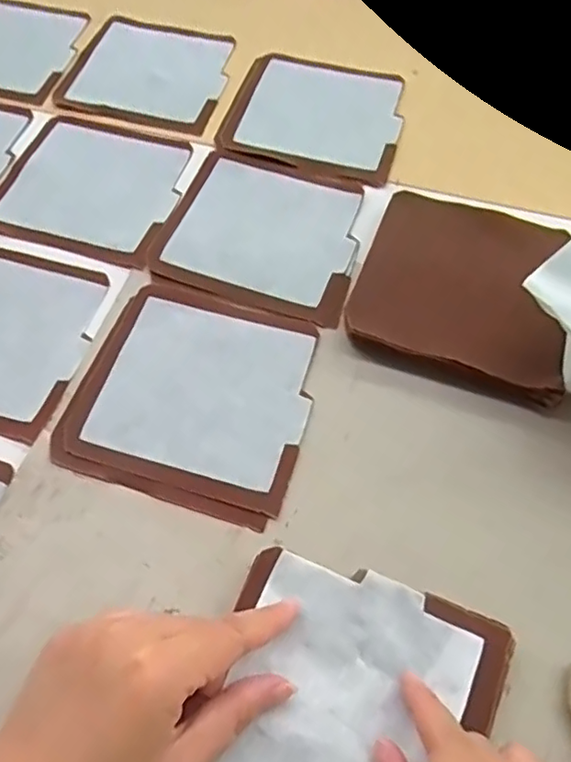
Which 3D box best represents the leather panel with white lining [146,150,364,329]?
[{"bbox_3d":[-0.014,-0.108,0.429,0.139,0.005,0.122,18,64,10],"label":"leather panel with white lining"}]

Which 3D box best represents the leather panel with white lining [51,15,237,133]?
[{"bbox_3d":[-0.115,-0.266,0.508,0.129,0.009,0.122,13,63,6],"label":"leather panel with white lining"}]

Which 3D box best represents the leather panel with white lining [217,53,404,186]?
[{"bbox_3d":[0.027,-0.219,0.489,0.136,0.005,0.122,16,63,8],"label":"leather panel with white lining"}]

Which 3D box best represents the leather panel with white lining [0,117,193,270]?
[{"bbox_3d":[-0.146,-0.148,0.447,0.129,0.008,0.113,17,63,9],"label":"leather panel with white lining"}]

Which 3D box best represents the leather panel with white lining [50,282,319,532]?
[{"bbox_3d":[-0.054,0.006,0.364,0.136,0.004,0.135,15,64,9],"label":"leather panel with white lining"}]

